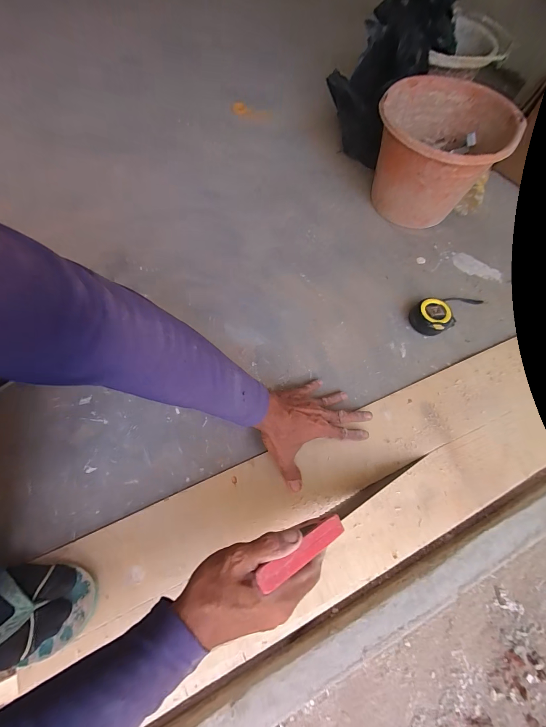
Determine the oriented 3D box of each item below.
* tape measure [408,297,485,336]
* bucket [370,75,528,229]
[{"bbox_3d":[0.353,-0.110,0.594,0.174,0.039,0.071,-22,69,-12],"label":"tape measure"},{"bbox_3d":[0.341,-0.445,0.667,0.251,0.191,0.273,27,67,9],"label":"bucket"}]

